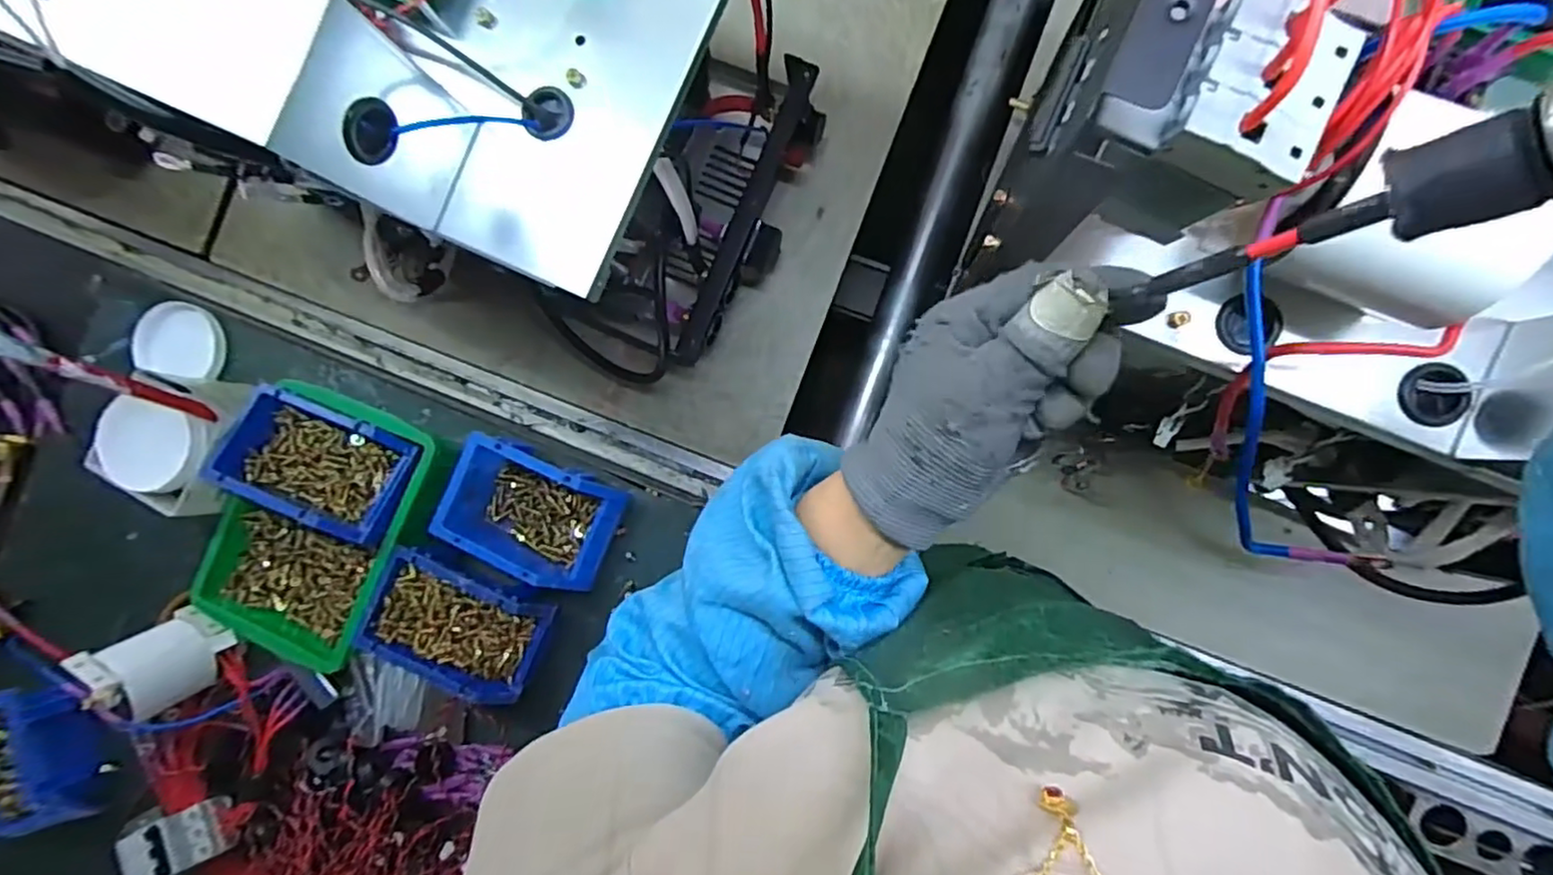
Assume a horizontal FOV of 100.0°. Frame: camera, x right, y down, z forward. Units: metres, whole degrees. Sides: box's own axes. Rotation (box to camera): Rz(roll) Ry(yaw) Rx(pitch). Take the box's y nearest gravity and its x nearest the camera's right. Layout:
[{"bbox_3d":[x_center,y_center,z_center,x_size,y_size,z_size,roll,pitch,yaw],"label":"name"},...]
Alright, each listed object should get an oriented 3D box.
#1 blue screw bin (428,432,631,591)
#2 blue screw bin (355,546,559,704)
[{"bbox_3d":[-0.240,0.074,0.645,0.155,0.068,0.113,22,90,7],"label":"blue screw bin"},{"bbox_3d":[-0.314,0.190,0.644,0.164,0.056,0.123,21,90,7],"label":"blue screw bin"}]

